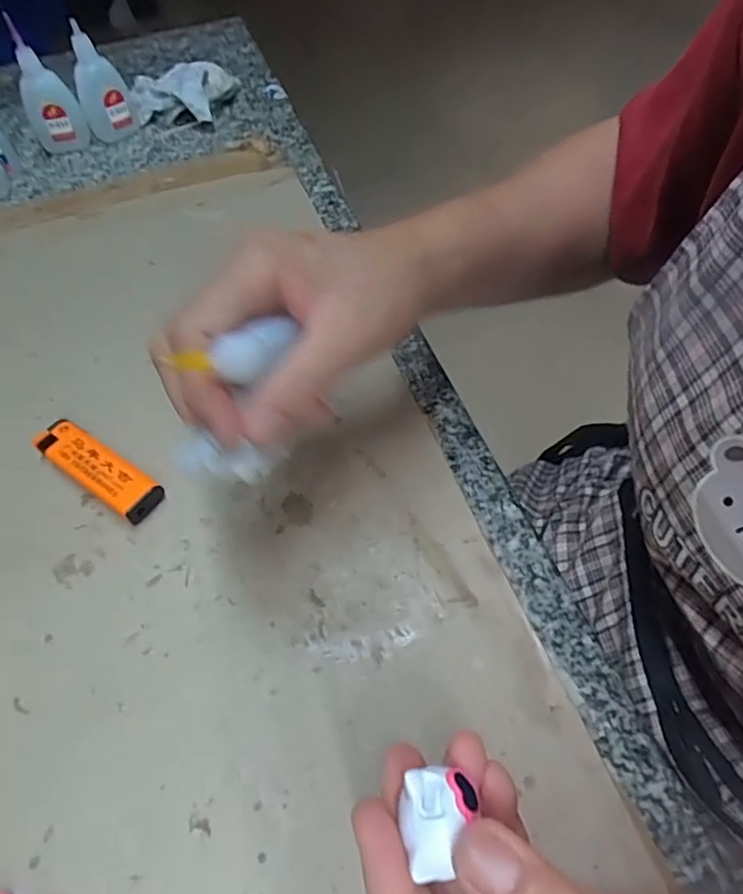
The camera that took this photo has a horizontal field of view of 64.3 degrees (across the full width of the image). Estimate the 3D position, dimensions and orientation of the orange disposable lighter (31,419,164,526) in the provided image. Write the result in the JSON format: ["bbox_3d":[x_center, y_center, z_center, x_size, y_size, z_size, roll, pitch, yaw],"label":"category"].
[{"bbox_3d":[-0.144,0.012,0.312,0.082,0.015,0.022,29,61,23],"label":"orange disposable lighter"}]

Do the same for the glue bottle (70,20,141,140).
[{"bbox_3d":[-0.234,-0.313,0.510,0.042,0.085,0.020,-18,54,-11],"label":"glue bottle"}]

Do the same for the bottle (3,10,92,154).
[{"bbox_3d":[-0.281,-0.308,0.505,0.038,0.096,0.040,-31,57,-20],"label":"bottle"}]

